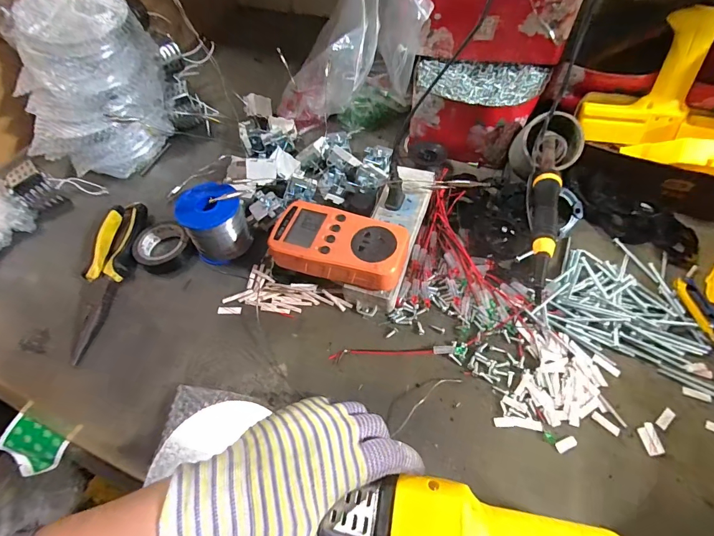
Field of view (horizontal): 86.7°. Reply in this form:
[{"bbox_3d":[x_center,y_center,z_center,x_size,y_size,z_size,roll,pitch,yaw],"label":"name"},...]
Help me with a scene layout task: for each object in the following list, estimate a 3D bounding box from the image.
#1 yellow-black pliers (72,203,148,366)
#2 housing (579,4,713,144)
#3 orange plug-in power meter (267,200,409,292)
[{"bbox_3d":[-0.272,0.003,0.410,0.041,0.014,0.192,-4,56,1],"label":"yellow-black pliers"},{"bbox_3d":[0.343,-0.222,0.450,0.104,0.143,0.024,16,32,17],"label":"housing"},{"bbox_3d":[-0.018,-0.024,0.367,0.128,0.027,0.068,13,58,11],"label":"orange plug-in power meter"}]

